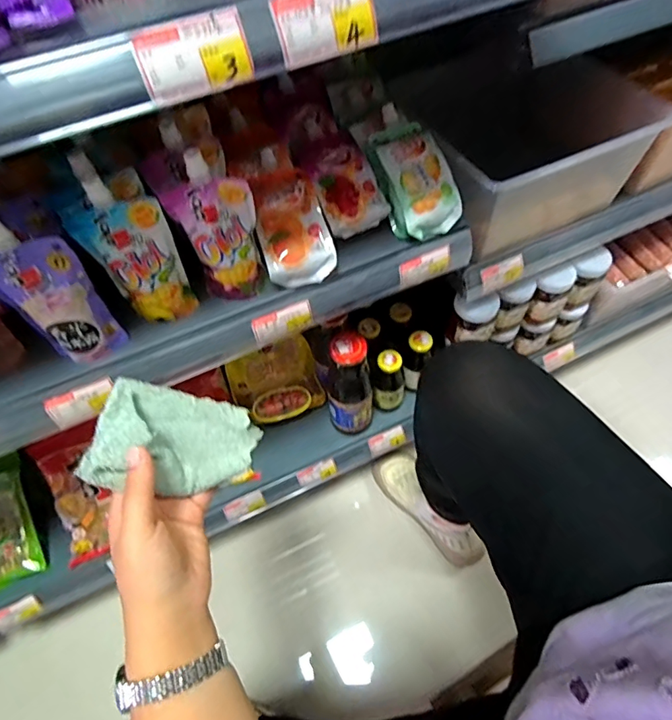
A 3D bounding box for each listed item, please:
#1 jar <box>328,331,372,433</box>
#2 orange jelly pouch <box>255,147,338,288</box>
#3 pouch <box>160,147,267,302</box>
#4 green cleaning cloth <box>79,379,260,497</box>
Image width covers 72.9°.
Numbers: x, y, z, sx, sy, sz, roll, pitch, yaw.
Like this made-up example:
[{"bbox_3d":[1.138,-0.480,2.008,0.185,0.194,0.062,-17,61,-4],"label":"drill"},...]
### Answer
[{"bbox_3d":[0.024,0.045,0.758,0.074,0.218,0.075,1,57,4],"label":"jar"},{"bbox_3d":[-0.054,-0.166,0.530,0.077,0.033,0.155,-15,82,-6],"label":"orange jelly pouch"},{"bbox_3d":[-0.119,-0.128,0.469,0.077,0.168,0.032,-18,58,-8],"label":"pouch"},{"bbox_3d":[-0.119,0.062,0.345,0.114,0.032,0.075,21,67,-25],"label":"green cleaning cloth"}]

